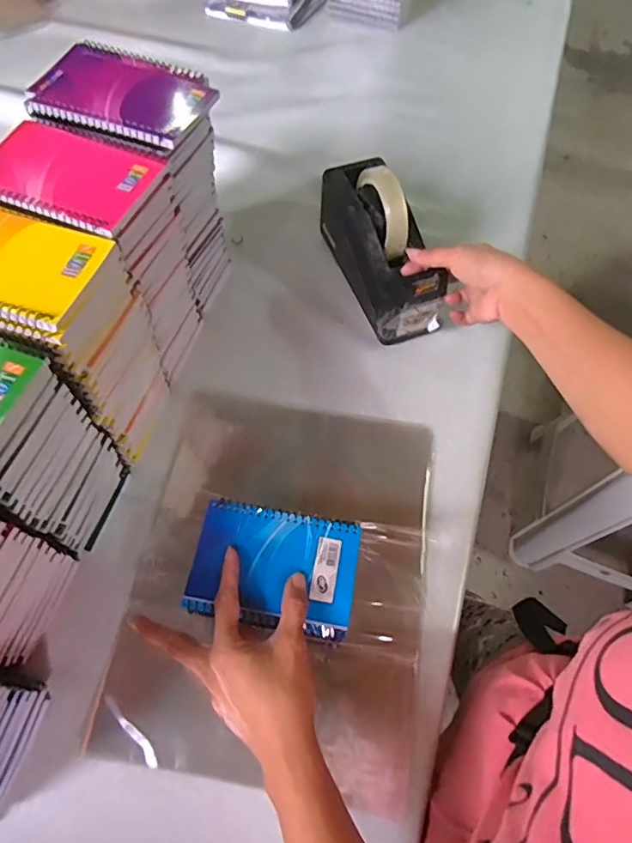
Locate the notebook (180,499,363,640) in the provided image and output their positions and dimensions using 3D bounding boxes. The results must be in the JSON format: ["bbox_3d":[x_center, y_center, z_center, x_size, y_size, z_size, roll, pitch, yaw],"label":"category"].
[{"bbox_3d":[-0.033,0.117,0.415,0.131,0.011,0.093,11,63,2],"label":"notebook"}]

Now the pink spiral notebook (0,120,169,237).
[{"bbox_3d":[-0.196,-0.192,0.398,0.127,0.010,0.086,20,64,6],"label":"pink spiral notebook"}]

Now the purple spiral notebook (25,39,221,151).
[{"bbox_3d":[-0.164,-0.280,0.431,0.148,0.016,0.108,17,64,5],"label":"purple spiral notebook"}]

